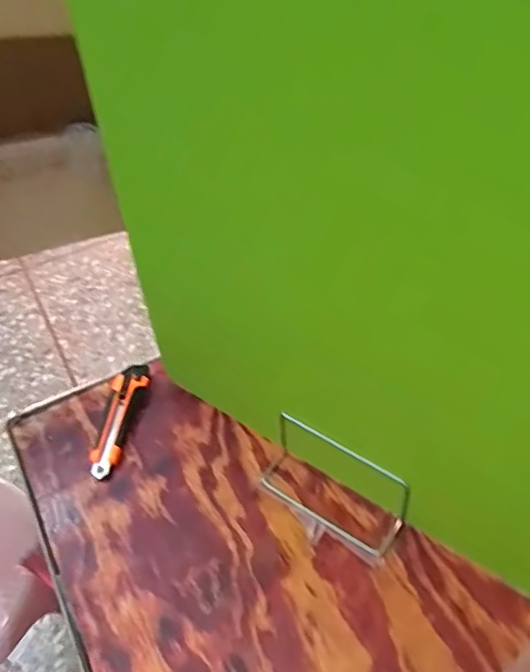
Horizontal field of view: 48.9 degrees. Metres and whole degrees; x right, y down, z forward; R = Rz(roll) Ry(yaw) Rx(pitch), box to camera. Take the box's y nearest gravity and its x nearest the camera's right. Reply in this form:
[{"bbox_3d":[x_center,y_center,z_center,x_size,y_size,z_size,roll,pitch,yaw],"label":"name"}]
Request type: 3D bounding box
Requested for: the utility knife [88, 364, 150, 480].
[{"bbox_3d":[-0.180,0.098,0.713,0.039,0.023,0.160,4,44,10],"label":"utility knife"}]

